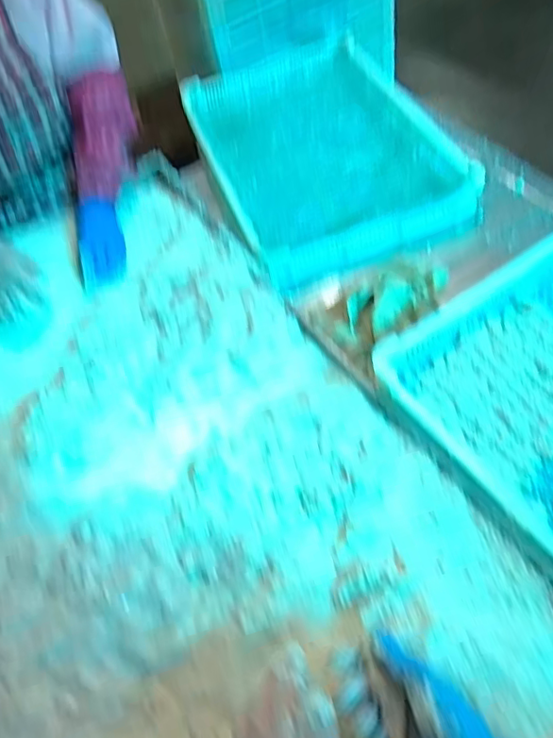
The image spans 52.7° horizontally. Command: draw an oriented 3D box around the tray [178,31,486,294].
[{"bbox_3d":[0.061,-0.435,1.062,0.415,0.066,0.671,-20,55,-3],"label":"tray"}]

